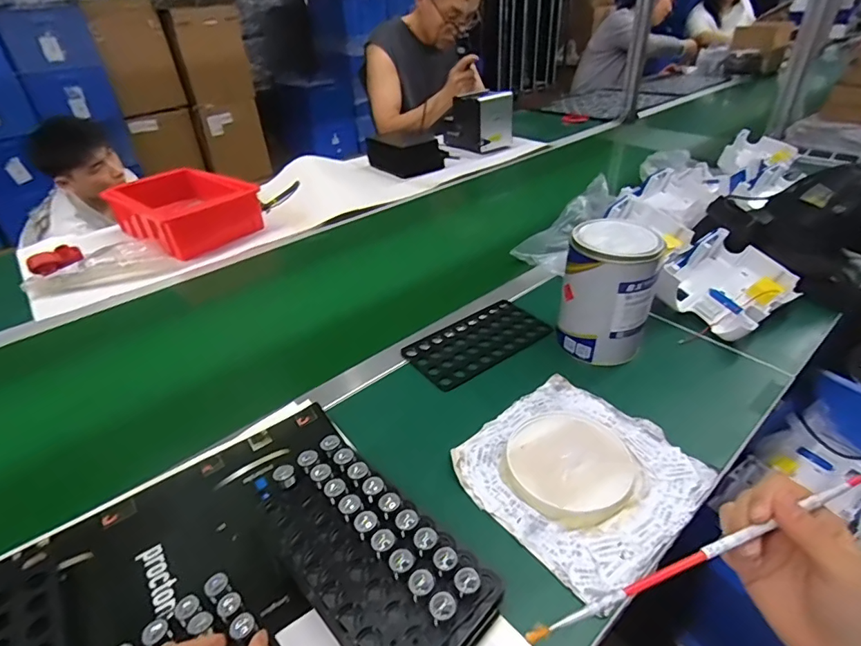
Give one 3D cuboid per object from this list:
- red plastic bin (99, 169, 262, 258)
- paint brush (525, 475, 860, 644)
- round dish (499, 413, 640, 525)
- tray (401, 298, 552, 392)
[{"bbox_3d":[-0.505,-0.232,0.992,0.250,0.099,0.195,22,42,30],"label":"red plastic bin"},{"bbox_3d":[0.169,0.139,0.291,0.247,0.009,0.009,-16,38,-13],"label":"paint brush"},{"bbox_3d":[0.137,0.137,0.474,0.126,0.018,0.115,-1,35,1],"label":"round dish"},{"bbox_3d":[0.063,0.023,0.657,0.193,0.006,0.103,-27,42,-31],"label":"tray"}]

